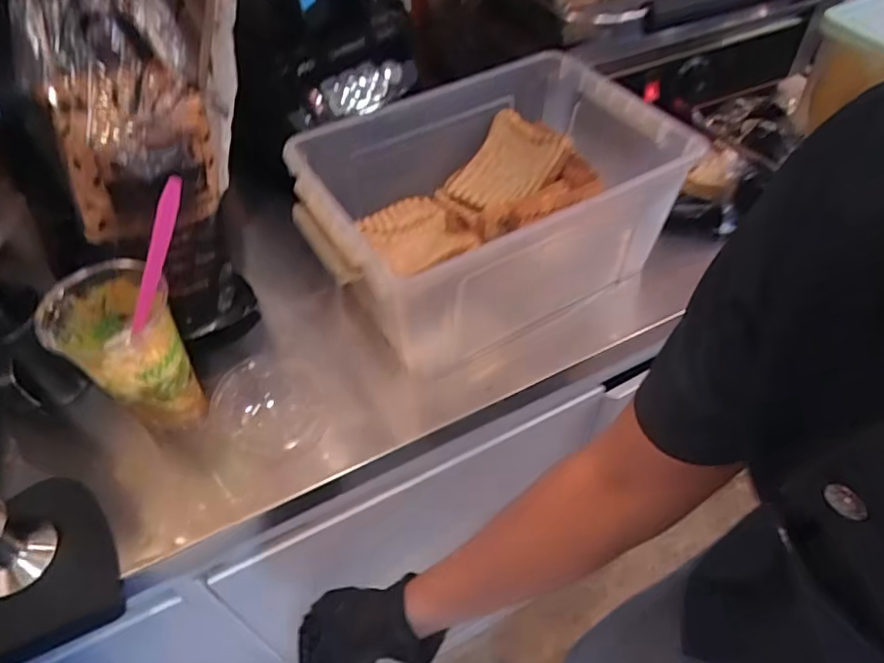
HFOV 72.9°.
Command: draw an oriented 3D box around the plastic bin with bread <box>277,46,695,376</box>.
[{"bbox_3d":[0.047,-0.120,0.568,0.342,0.141,0.223,-24,52,-17],"label":"plastic bin with bread"}]

